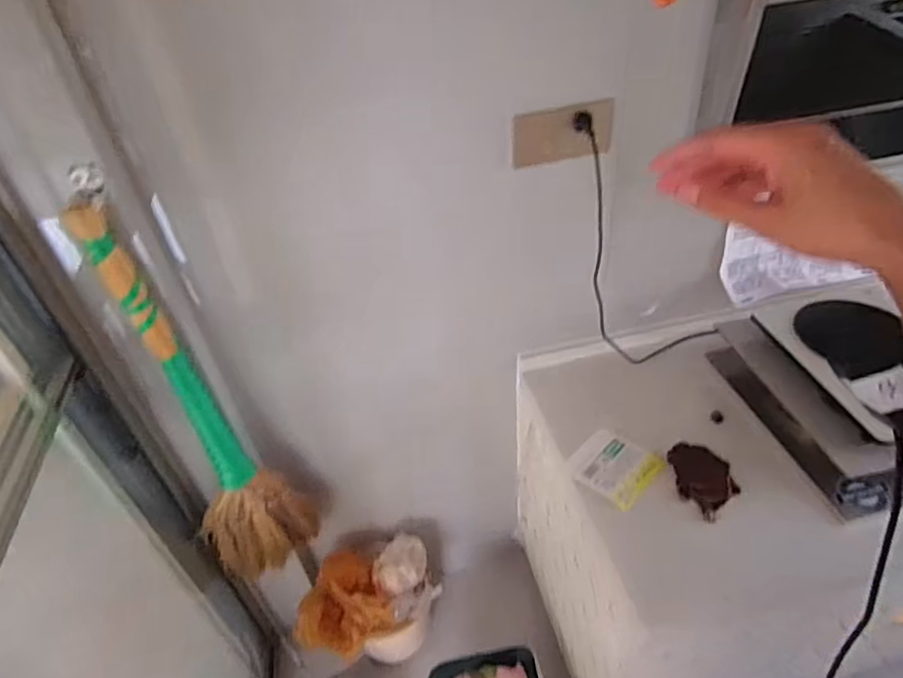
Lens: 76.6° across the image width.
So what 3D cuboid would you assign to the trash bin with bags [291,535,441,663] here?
[{"bbox_3d":[-0.202,0.706,1.486,0.316,0.255,0.253,-6,40,1],"label":"trash bin with bags"}]

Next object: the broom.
[{"bbox_3d":[-0.448,0.164,1.085,0.059,0.897,0.213,28,51,34],"label":"broom"}]

